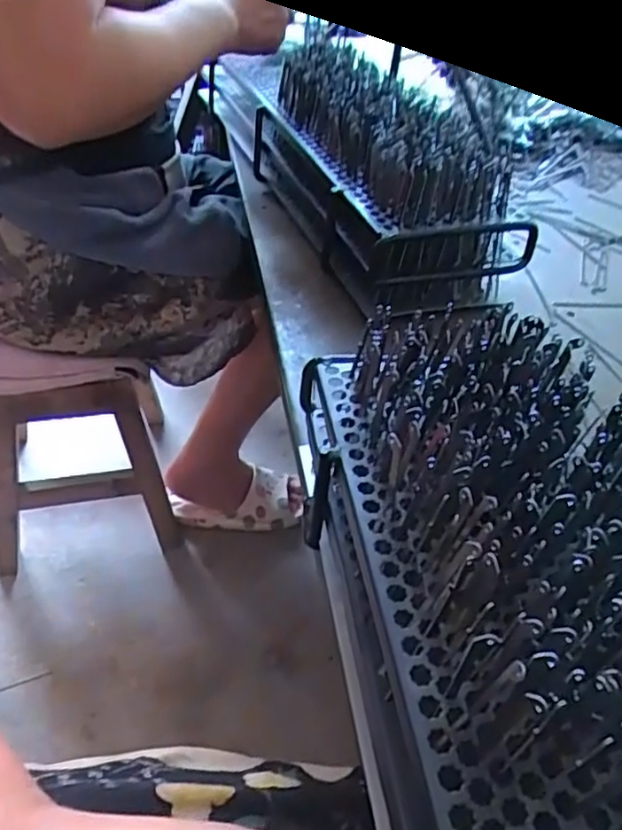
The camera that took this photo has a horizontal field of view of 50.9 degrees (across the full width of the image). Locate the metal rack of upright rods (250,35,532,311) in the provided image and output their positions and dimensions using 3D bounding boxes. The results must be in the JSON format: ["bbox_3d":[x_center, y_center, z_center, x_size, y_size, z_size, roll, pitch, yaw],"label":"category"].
[{"bbox_3d":[0.053,-0.279,0.698,0.161,0.118,0.425,-10,45,-17],"label":"metal rack of upright rods"}]

